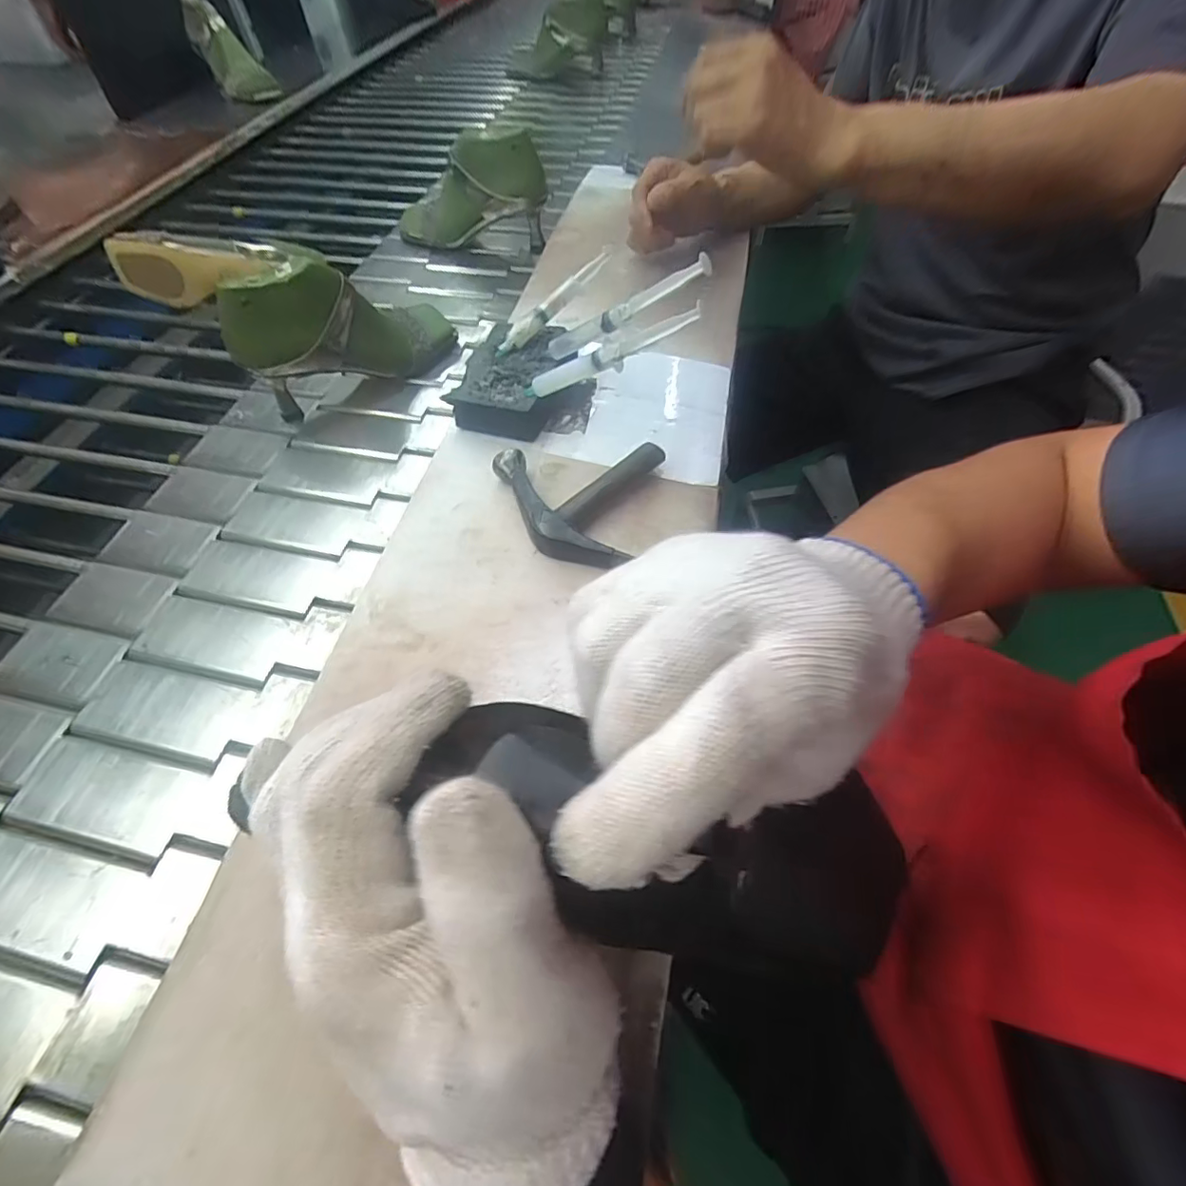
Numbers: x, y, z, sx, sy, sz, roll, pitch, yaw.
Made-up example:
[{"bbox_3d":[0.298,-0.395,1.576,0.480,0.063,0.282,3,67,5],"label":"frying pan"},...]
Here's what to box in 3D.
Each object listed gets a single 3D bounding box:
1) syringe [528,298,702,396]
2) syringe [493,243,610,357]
[{"bbox_3d":[0.009,-0.184,0.420,0.165,0.022,0.014,-10,49,34],"label":"syringe"},{"bbox_3d":[-0.035,-0.272,0.501,0.142,0.013,0.017,-43,63,-2],"label":"syringe"}]

